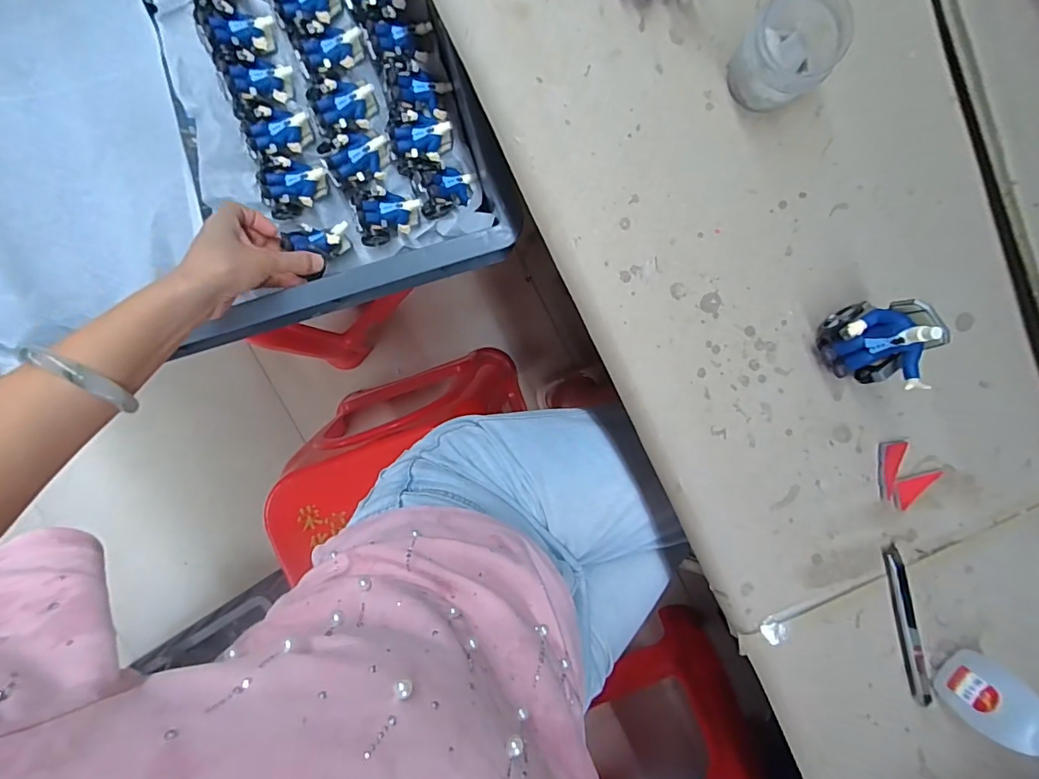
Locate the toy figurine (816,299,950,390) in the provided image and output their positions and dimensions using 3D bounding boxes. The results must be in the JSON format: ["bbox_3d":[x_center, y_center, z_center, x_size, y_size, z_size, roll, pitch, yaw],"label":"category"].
[{"bbox_3d":[0.226,-0.030,0.307,0.044,0.061,0.048,0,97,-1],"label":"toy figurine"}]

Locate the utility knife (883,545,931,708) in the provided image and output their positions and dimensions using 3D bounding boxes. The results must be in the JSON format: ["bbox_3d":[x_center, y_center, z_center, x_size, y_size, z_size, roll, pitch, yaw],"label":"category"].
[{"bbox_3d":[0.277,0.169,0.350,0.015,0.005,0.120,-14,97,1],"label":"utility knife"}]

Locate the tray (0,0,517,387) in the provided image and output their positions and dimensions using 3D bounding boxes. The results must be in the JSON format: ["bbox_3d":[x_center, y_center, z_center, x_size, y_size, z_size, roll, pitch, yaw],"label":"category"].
[{"bbox_3d":[-0.342,-0.245,0.447,0.577,0.077,0.413,-17,97,1],"label":"tray"}]

